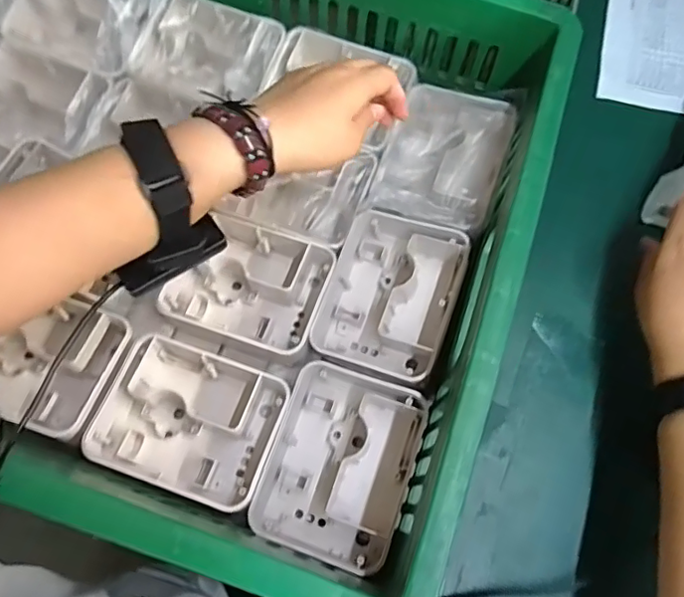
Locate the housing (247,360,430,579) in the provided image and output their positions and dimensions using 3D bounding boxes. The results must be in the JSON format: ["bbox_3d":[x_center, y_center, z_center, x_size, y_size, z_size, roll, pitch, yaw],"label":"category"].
[{"bbox_3d":[-0.001,0.118,0.416,0.106,0.045,0.138,17,71,4],"label":"housing"}]

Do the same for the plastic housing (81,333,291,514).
[{"bbox_3d":[-0.112,0.092,0.418,0.128,0.034,0.101,19,71,5],"label":"plastic housing"}]

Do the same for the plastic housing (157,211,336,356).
[{"bbox_3d":[-0.076,-0.012,0.470,0.124,0.044,0.098,19,71,5],"label":"plastic housing"}]

